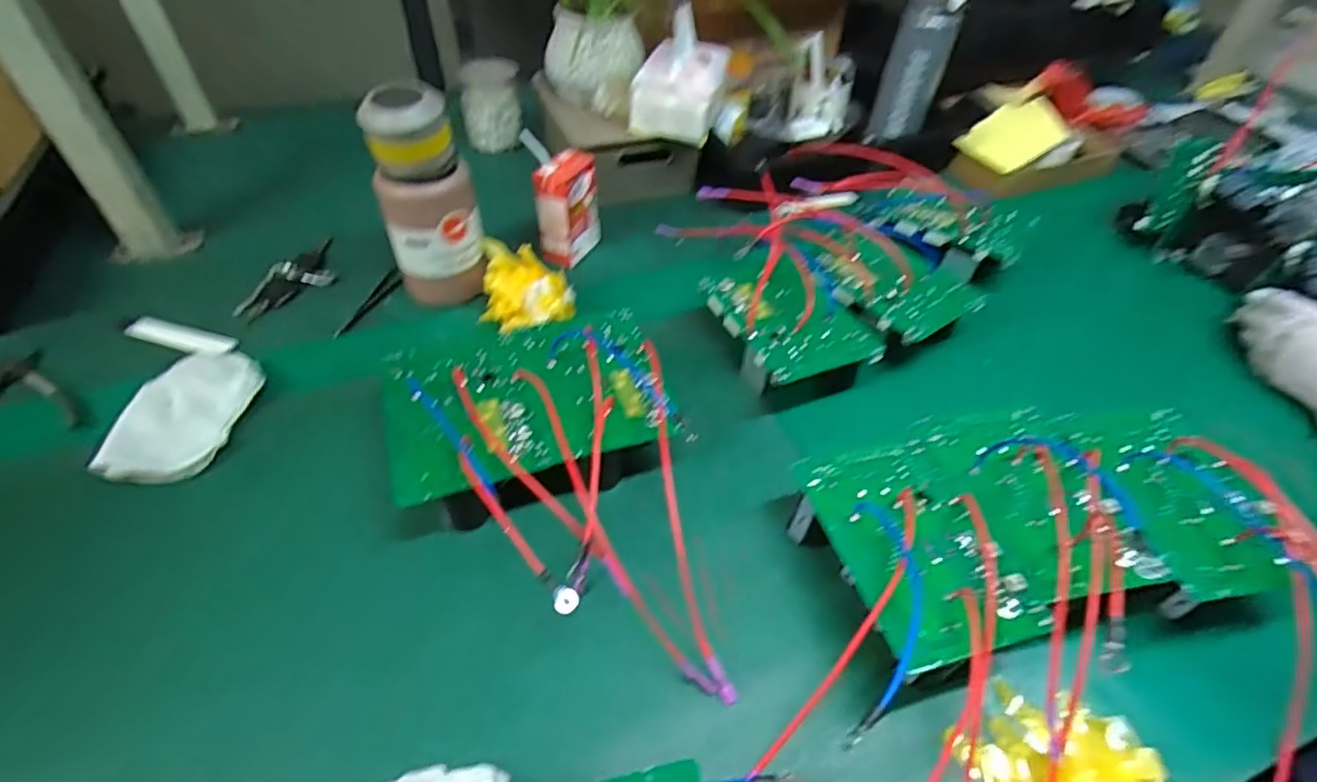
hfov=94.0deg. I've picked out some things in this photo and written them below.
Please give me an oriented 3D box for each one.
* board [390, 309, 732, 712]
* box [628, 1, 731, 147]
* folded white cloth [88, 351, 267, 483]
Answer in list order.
[{"bbox_3d":[-0.078,0.069,0.456,0.217,0.072,0.329,-13,48,-14],"label":"board"},{"bbox_3d":[0.028,-0.390,0.755,0.109,0.113,0.121,8,47,5],"label":"box"},{"bbox_3d":[-0.399,0.017,0.518,0.077,0.027,0.142,6,47,4],"label":"folded white cloth"}]

